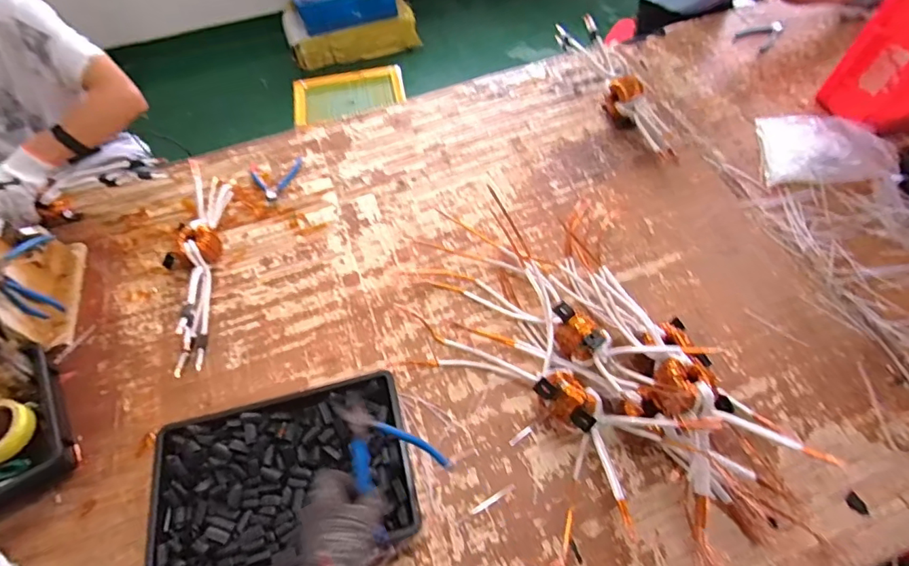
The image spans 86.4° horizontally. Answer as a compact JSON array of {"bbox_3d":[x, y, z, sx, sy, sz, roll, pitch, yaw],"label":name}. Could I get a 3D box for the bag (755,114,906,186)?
[{"bbox_3d":[0.779,-0.302,1.038,0.230,0.072,0.227,-2,58,1],"label":"bag"}]

